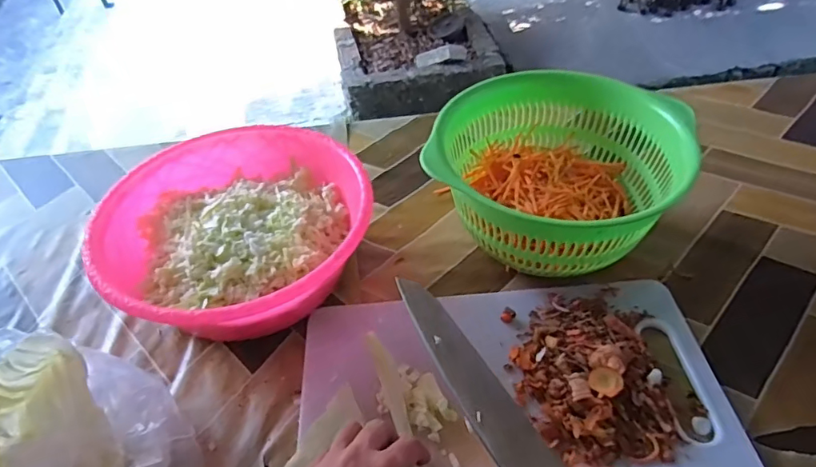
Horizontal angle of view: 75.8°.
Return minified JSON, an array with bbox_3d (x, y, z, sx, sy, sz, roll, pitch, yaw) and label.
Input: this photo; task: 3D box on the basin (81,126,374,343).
[{"bbox_3d":[-0.156,0.006,0.499,0.238,0.091,0.230,-2,45,2],"label":"basin"}]

